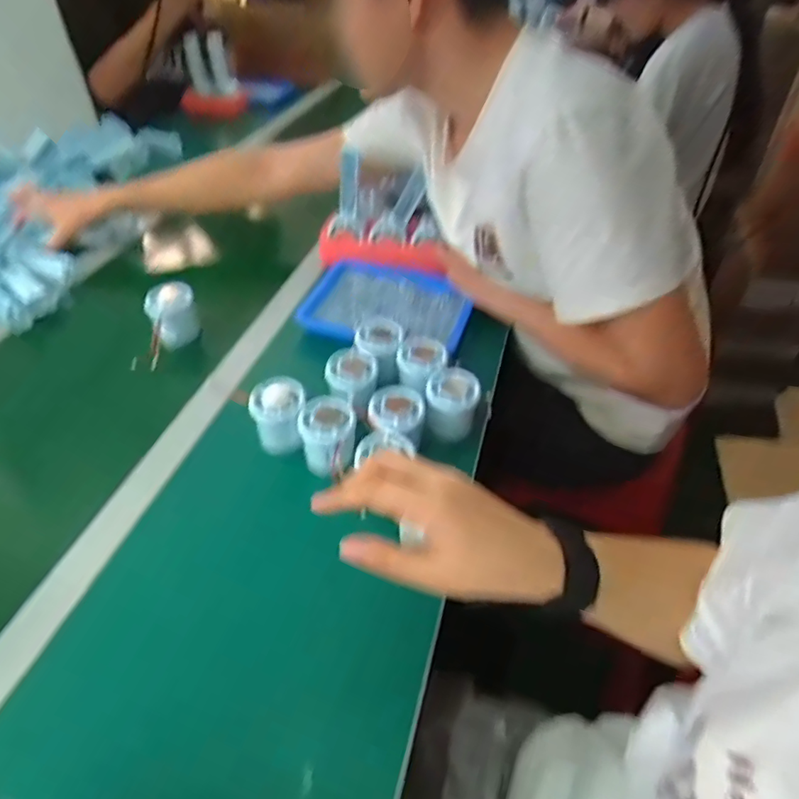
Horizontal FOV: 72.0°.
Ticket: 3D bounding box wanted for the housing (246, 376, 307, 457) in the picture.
[{"bbox_3d":[-0.127,0.018,0.585,0.058,0.062,0.050,-10,43,-11],"label":"housing"}]

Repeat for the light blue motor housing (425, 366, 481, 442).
[{"bbox_3d":[0.057,0.006,0.600,0.058,0.049,0.059,3,43,4],"label":"light blue motor housing"}]

